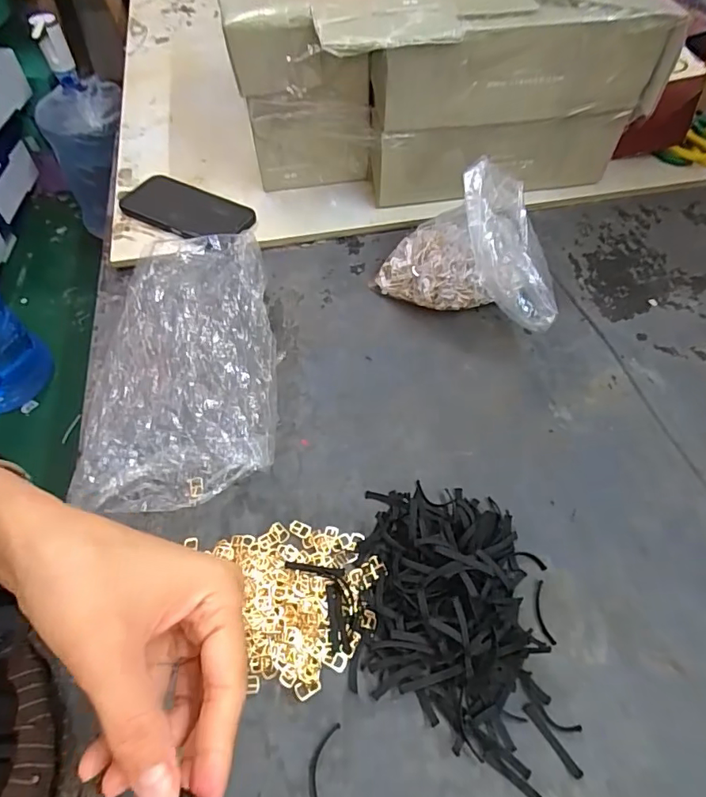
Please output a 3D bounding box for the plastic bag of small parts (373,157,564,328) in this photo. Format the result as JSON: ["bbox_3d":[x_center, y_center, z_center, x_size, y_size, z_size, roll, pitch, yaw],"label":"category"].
[{"bbox_3d":[0.127,-0.147,0.507,0.184,0.142,0.096,35,63,21],"label":"plastic bag of small parts"}]

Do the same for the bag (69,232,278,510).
[{"bbox_3d":[-0.173,-0.044,0.486,0.181,0.073,0.320,-5,57,-3],"label":"bag"}]

